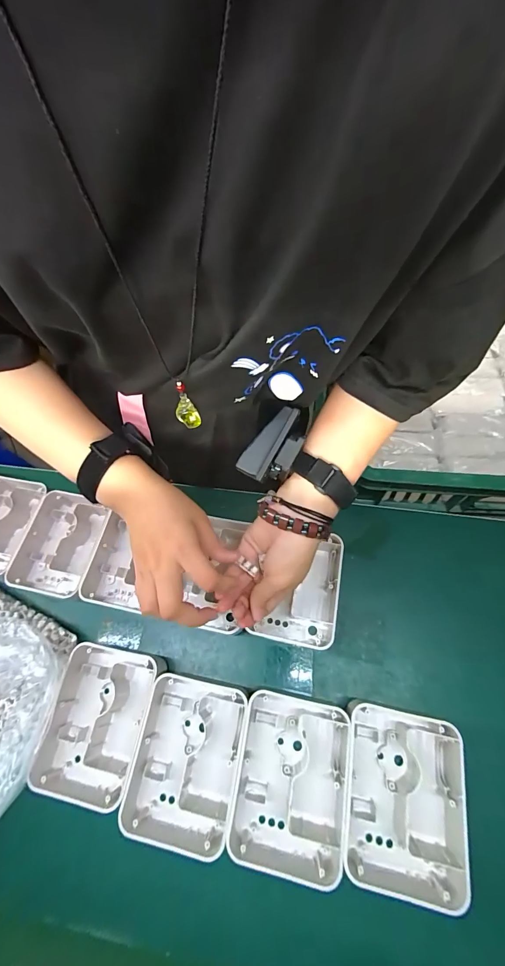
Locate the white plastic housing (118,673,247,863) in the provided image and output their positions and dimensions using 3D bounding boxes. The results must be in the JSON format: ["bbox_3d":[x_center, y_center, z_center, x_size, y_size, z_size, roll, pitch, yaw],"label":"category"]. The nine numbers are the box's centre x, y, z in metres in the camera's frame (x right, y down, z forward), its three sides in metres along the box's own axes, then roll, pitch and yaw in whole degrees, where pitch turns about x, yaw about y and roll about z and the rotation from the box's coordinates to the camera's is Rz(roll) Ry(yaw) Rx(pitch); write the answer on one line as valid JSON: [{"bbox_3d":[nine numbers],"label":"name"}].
[{"bbox_3d":[-0.063,0.271,0.337,0.102,0.034,0.138,8,65,8],"label":"white plastic housing"}]

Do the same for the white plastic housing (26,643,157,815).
[{"bbox_3d":[-0.155,0.247,0.354,0.100,0.036,0.142,3,64,6],"label":"white plastic housing"}]

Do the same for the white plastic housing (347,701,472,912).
[{"bbox_3d":[0.135,0.286,0.315,0.099,0.039,0.134,7,65,8],"label":"white plastic housing"}]

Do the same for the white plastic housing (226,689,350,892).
[{"bbox_3d":[0.036,0.280,0.324,0.101,0.037,0.136,8,65,9],"label":"white plastic housing"}]

